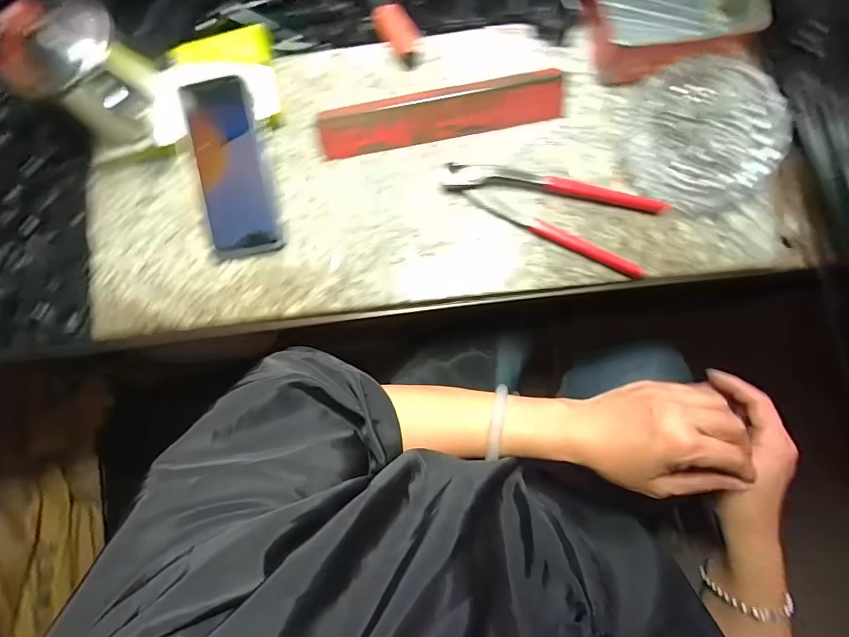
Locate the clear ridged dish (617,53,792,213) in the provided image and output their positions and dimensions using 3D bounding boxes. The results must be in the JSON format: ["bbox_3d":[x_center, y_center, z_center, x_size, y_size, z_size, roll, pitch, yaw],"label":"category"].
[{"bbox_3d":[0.237,-0.156,0.341,0.125,0.033,0.117,0,86,3],"label":"clear ridged dish"}]

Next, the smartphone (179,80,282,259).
[{"bbox_3d":[-0.177,-0.136,0.369,0.063,0.009,0.152,-9,98,4],"label":"smartphone"}]

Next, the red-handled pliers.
[{"bbox_3d":[0.110,-0.097,0.358,0.189,0.015,0.062,19,87,4],"label":"red-handled pliers"}]

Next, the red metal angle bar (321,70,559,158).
[{"bbox_3d":[0.014,-0.188,0.367,0.218,0.027,0.039,-8,85,2],"label":"red metal angle bar"}]

